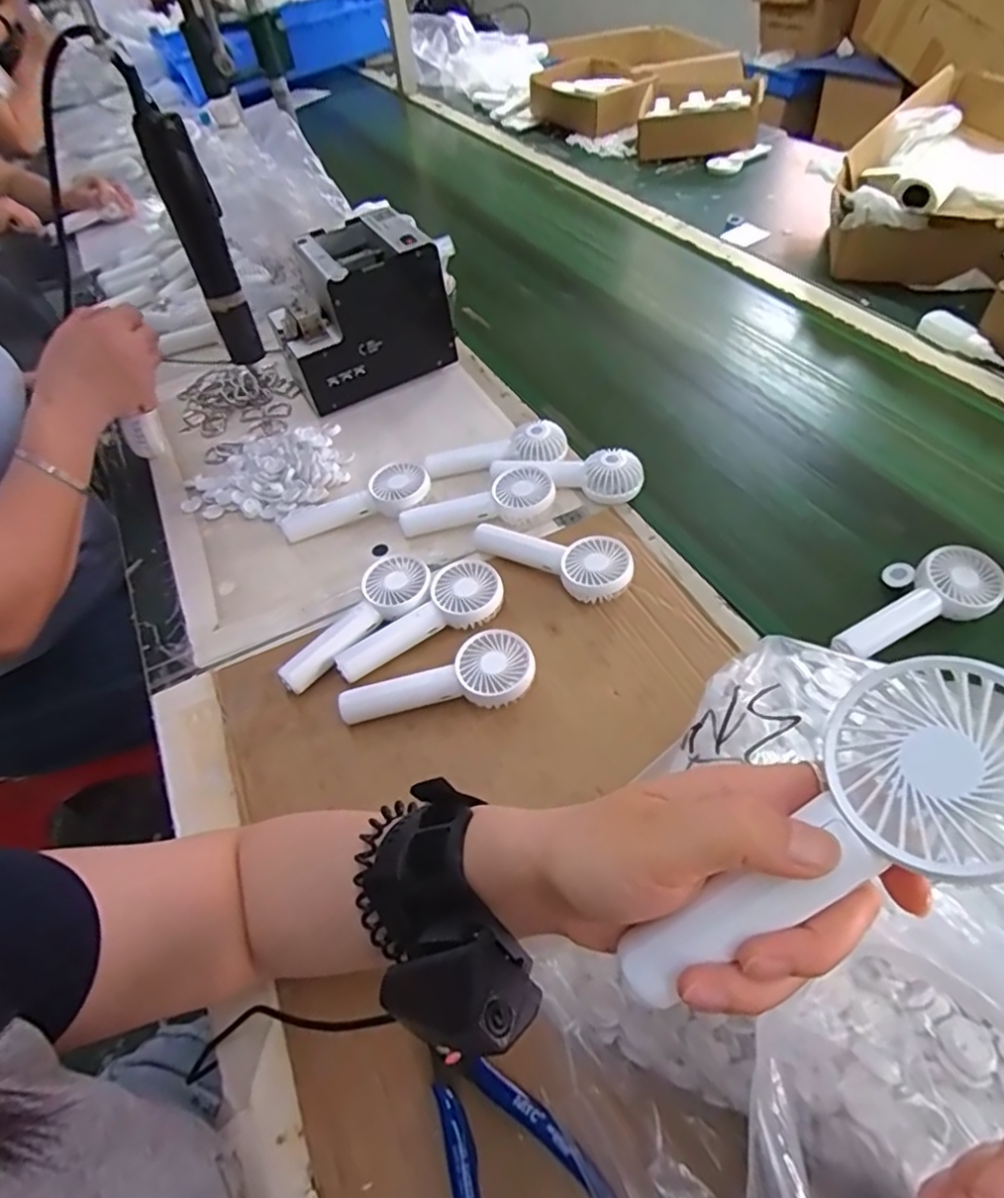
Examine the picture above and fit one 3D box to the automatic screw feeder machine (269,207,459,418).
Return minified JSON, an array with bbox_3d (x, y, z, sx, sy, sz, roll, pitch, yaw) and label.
[{"bbox_3d":[-0.166,-0.328,0.745,0.177,0.153,0.120,-28,53,-17],"label":"automatic screw feeder machine"}]

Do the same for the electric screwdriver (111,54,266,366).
[{"bbox_3d":[-0.258,-0.315,0.555,0.032,0.215,0.045,-9,50,-2],"label":"electric screwdriver"}]

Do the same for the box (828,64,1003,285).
[{"bbox_3d":[0.593,-0.514,0.825,0.286,0.163,0.273,30,59,27],"label":"box"}]

